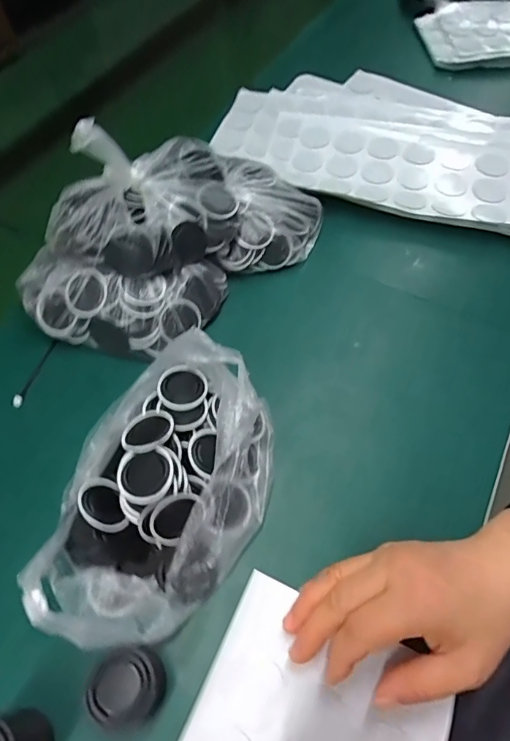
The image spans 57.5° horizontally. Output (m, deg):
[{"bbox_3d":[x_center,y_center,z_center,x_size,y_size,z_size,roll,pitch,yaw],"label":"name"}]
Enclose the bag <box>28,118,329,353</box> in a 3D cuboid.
[{"bbox_3d":[-0.069,-0.133,0.407,0.277,0.141,0.126,-34,62,-18],"label":"bag"}]

